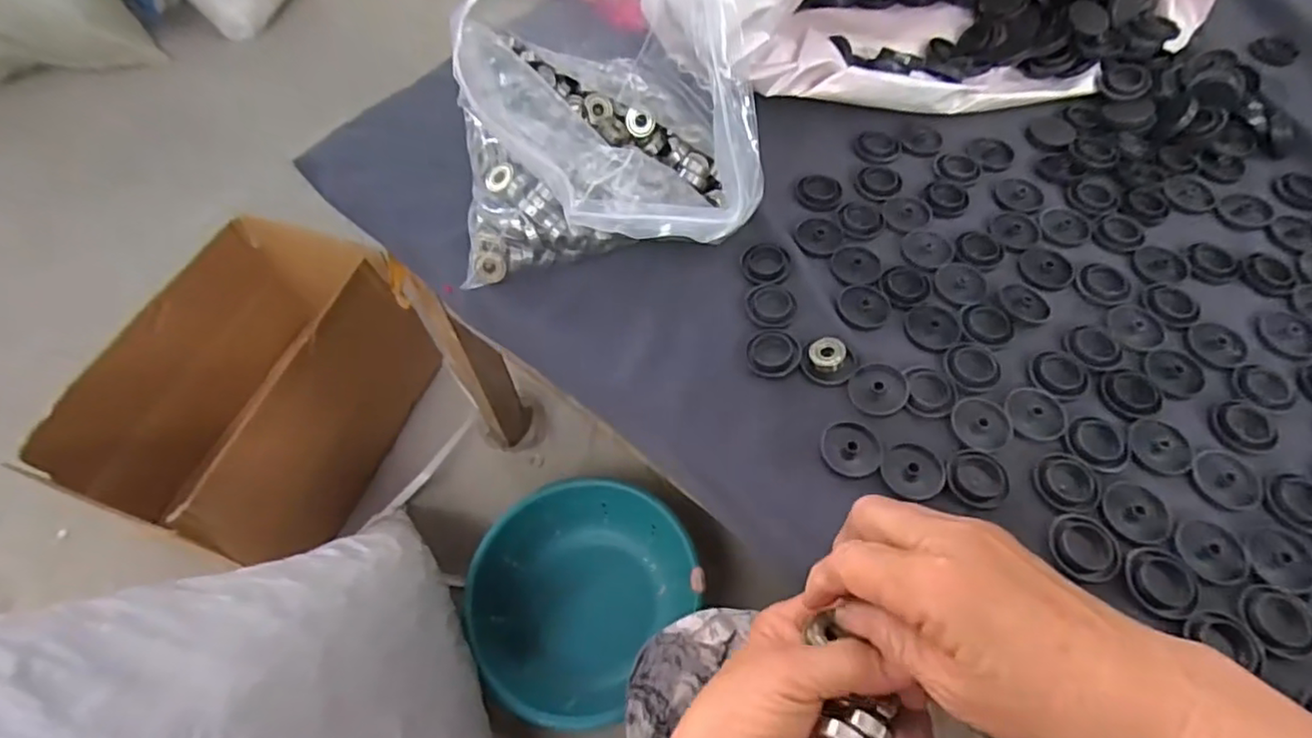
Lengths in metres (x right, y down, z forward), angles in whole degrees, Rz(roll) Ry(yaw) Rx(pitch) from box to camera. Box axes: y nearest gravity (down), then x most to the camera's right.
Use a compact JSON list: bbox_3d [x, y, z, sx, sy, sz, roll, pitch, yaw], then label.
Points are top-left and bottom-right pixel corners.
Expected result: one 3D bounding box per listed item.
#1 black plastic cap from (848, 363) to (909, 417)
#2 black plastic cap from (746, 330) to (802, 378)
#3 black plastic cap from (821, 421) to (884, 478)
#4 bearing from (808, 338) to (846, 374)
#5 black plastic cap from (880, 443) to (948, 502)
[{"bbox_3d":[0.132,0.011,0.388,0.035,0.004,0.032,0,59,0],"label":"black plastic cap"},{"bbox_3d":[0.072,-0.010,0.401,0.032,0.005,0.030,0,59,0],"label":"black plastic cap"},{"bbox_3d":[0.111,0.045,0.373,0.033,0.006,0.031,0,59,0],"label":"black plastic cap"},{"bbox_3d":[0.104,-0.009,0.399,0.021,0.004,0.023,0,59,0],"label":"bearing"},{"bbox_3d":[0.142,0.055,0.364,0.033,0.004,0.028,9,60,6],"label":"black plastic cap"}]

